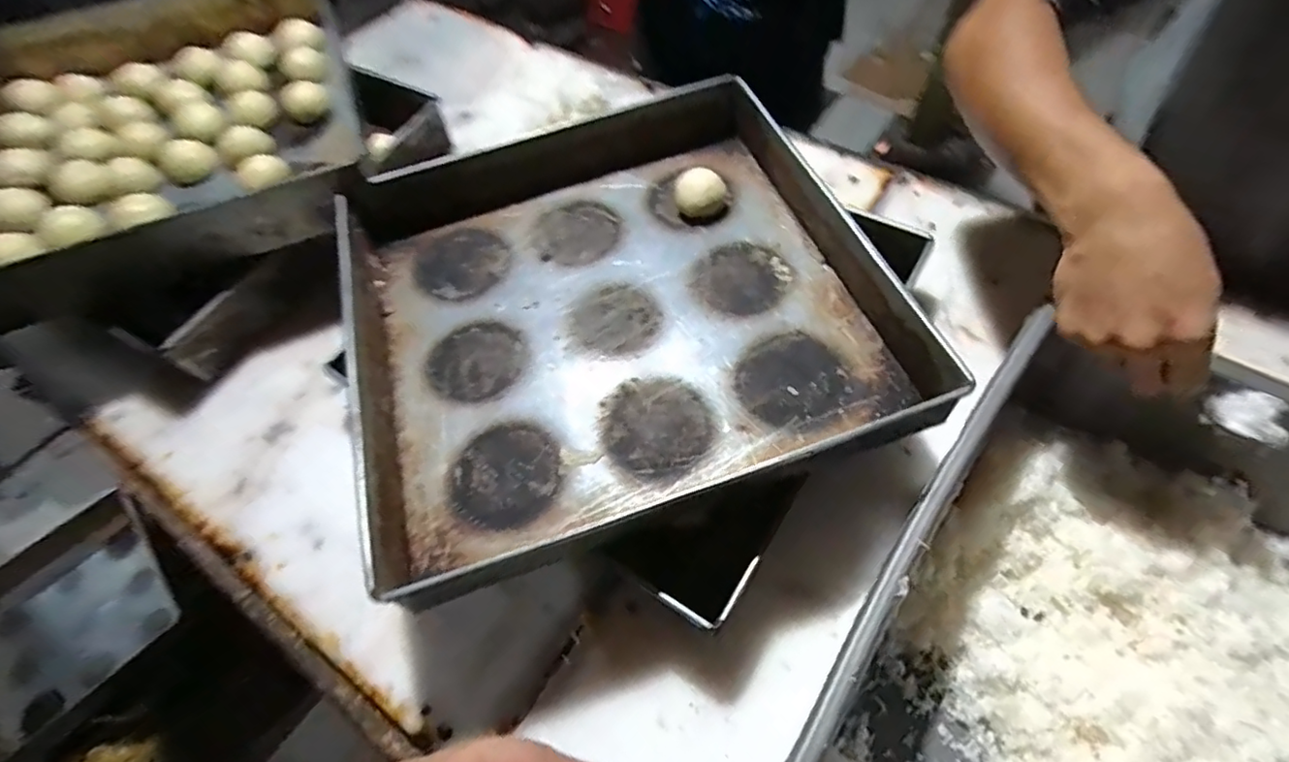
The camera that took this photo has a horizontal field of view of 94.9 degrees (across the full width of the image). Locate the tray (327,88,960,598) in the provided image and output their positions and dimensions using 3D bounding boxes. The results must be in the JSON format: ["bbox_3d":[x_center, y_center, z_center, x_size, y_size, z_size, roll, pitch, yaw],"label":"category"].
[{"bbox_3d":[-0.033,-0.073,0.505,0.409,0.065,0.404,-18,59,-6],"label":"tray"}]

